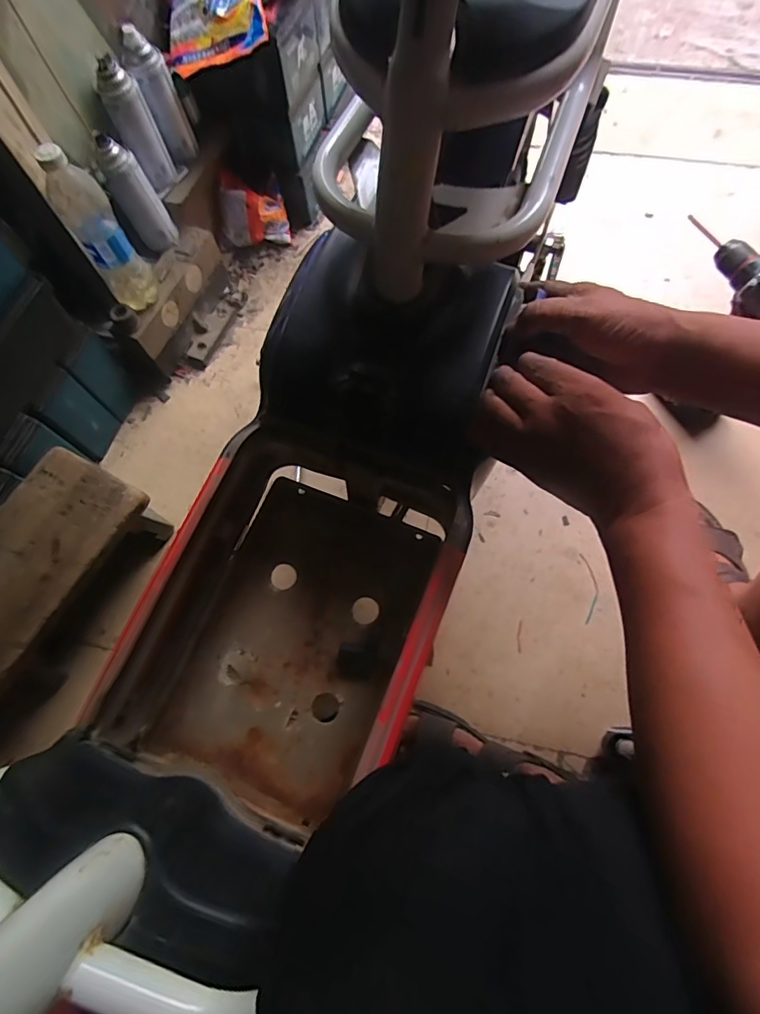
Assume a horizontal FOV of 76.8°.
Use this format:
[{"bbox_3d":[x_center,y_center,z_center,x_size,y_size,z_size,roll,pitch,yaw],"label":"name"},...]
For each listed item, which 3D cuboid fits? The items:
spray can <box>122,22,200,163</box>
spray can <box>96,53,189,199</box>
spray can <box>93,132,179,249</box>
[{"bbox_3d":[-0.340,-0.632,0.746,0.058,0.153,0.064,-19,70,-5],"label":"spray can"},{"bbox_3d":[-0.353,-0.562,0.717,0.072,0.153,0.057,-31,71,-9],"label":"spray can"},{"bbox_3d":[-0.379,-0.488,0.752,0.060,0.161,0.051,-29,71,-8],"label":"spray can"}]

